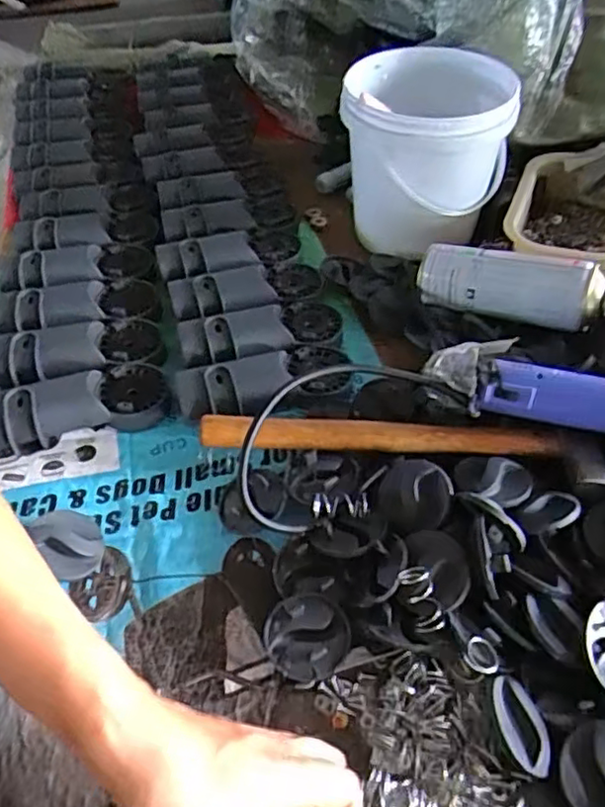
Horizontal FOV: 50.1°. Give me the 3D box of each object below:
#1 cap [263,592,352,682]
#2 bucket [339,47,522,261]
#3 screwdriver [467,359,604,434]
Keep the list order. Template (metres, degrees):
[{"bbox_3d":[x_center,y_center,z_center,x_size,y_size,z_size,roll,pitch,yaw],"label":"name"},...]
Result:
[{"bbox_3d":[0.004,0.156,0.441,0.057,0.015,0.055,-1,48,1],"label":"cap"},{"bbox_3d":[0.136,-0.281,0.727,0.174,0.161,0.181,8,49,10],"label":"bucket"},{"bbox_3d":[0.258,0.007,0.502,0.247,0.038,0.042,8,49,10],"label":"screwdriver"}]

